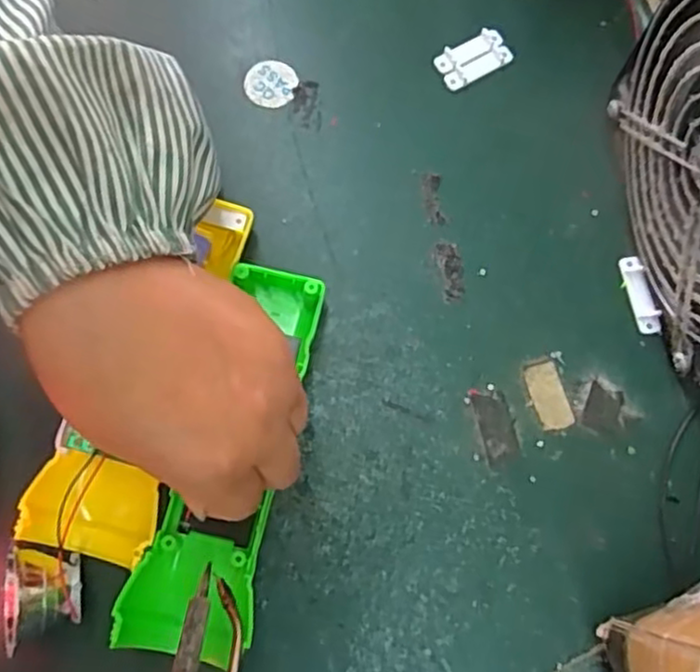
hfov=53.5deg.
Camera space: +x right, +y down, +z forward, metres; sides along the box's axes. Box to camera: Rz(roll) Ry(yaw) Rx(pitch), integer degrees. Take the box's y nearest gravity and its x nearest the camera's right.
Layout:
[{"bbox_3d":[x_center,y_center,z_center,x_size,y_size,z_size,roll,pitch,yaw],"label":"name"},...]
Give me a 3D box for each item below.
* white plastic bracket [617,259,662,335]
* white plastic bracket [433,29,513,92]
[{"bbox_3d":[0.132,-0.019,0.318,0.009,0.006,0.036,-11,75,-3],"label":"white plastic bracket"},{"bbox_3d":[0.062,-0.142,0.354,0.037,0.006,0.020,-28,76,-8],"label":"white plastic bracket"}]

